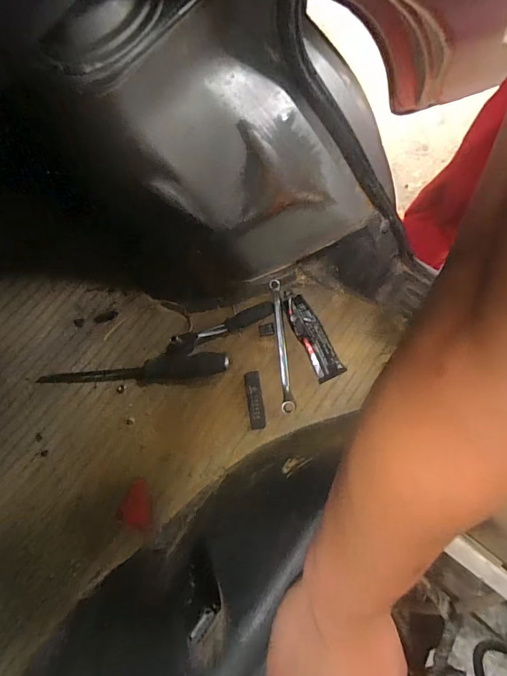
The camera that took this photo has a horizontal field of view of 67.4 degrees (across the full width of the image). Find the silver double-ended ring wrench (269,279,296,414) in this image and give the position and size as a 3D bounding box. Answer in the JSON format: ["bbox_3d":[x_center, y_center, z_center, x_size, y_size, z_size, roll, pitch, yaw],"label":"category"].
[{"bbox_3d":[0.040,0.009,0.543,0.018,0.016,0.192,-6,79,-2],"label":"silver double-ended ring wrench"}]

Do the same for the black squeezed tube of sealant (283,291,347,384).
[{"bbox_3d":[0.081,-0.004,0.544,0.037,0.027,0.135,-24,80,-5],"label":"black squeezed tube of sealant"}]

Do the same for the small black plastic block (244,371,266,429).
[{"bbox_3d":[0.002,0.087,0.532,0.021,0.004,0.078,-8,79,-2],"label":"small black plastic block"}]

